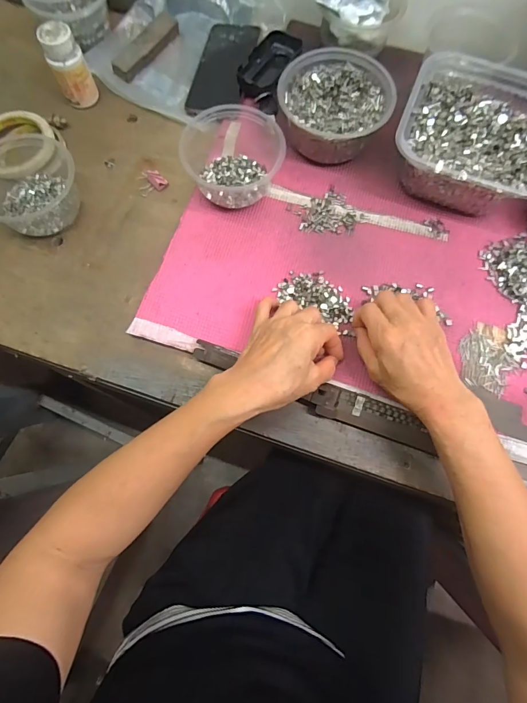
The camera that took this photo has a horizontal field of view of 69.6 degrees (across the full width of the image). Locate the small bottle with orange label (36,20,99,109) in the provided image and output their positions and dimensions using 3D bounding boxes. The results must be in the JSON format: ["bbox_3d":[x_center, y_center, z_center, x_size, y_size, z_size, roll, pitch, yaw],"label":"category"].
[{"bbox_3d":[-0.248,-0.363,0.488,0.044,0.086,0.038,-28,75,-9],"label":"small bottle with orange label"}]

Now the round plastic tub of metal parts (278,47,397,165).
[{"bbox_3d":[0.087,-0.297,0.471,0.131,0.060,0.120,0,73,-1],"label":"round plastic tub of metal parts"}]

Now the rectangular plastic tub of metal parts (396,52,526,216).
[{"bbox_3d":[0.249,-0.254,0.457,0.173,0.075,0.176,22,74,6],"label":"rectangular plastic tub of metal parts"}]

